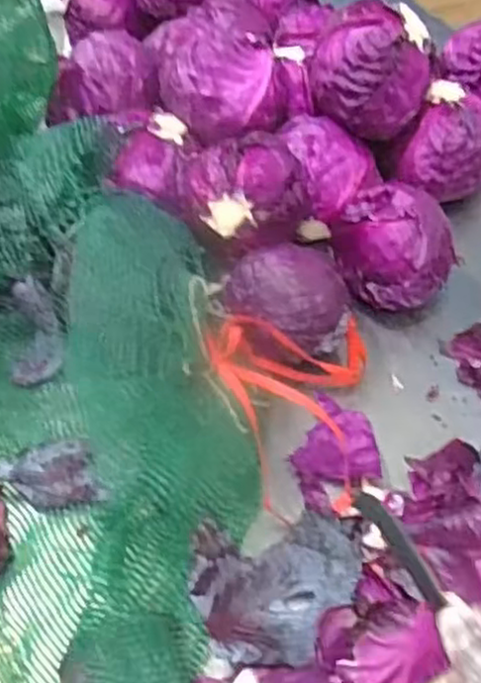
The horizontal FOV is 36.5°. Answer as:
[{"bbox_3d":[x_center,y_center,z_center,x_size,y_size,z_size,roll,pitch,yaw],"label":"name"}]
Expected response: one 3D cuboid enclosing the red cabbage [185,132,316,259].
[{"bbox_3d":[0.008,-0.143,0.667,0.115,0.087,0.115,-5,49,-2],"label":"red cabbage"}]

